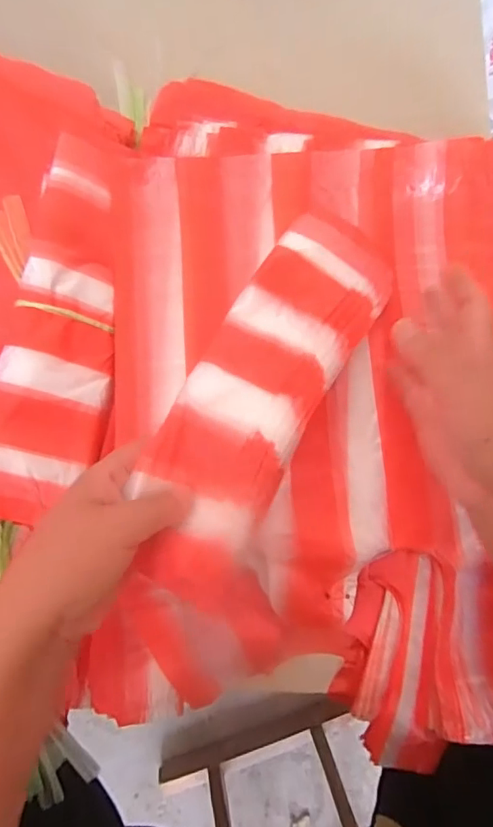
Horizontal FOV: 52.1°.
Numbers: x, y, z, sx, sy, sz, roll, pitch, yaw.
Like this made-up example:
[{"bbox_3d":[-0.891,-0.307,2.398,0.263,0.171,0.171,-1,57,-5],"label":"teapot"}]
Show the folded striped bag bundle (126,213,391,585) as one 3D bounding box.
[{"bbox_3d":[0.014,-0.023,0.338,0.088,0.027,0.275,27,71,5],"label":"folded striped bag bundle"}]

